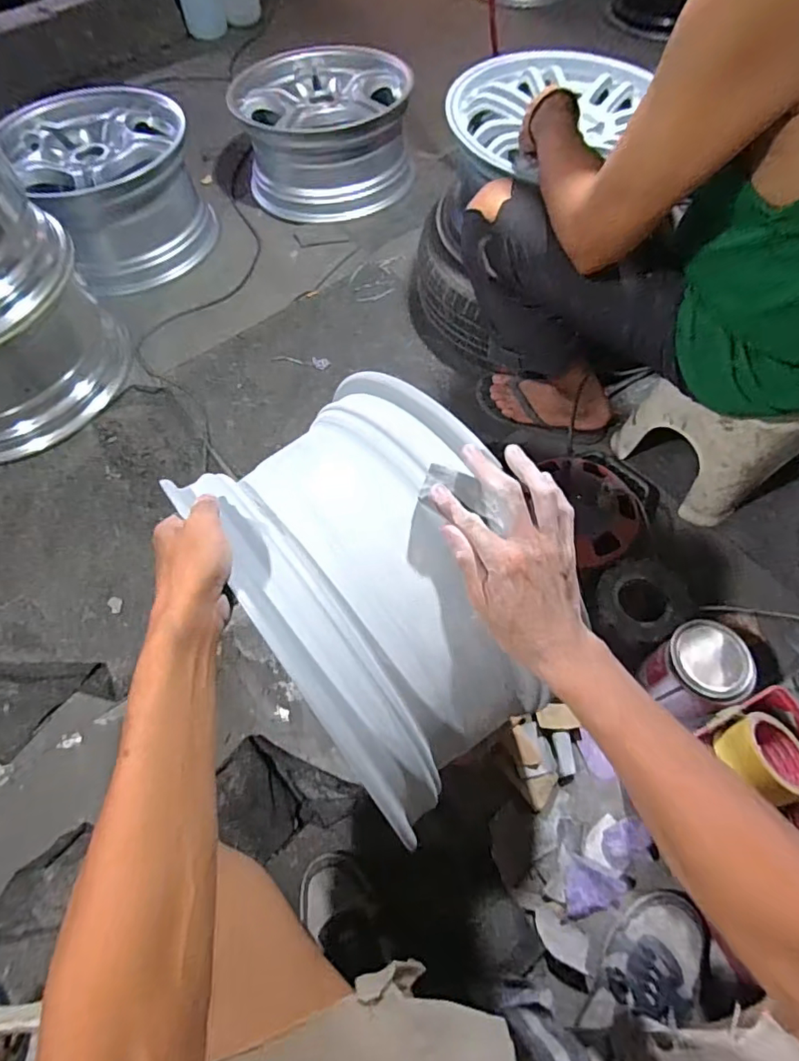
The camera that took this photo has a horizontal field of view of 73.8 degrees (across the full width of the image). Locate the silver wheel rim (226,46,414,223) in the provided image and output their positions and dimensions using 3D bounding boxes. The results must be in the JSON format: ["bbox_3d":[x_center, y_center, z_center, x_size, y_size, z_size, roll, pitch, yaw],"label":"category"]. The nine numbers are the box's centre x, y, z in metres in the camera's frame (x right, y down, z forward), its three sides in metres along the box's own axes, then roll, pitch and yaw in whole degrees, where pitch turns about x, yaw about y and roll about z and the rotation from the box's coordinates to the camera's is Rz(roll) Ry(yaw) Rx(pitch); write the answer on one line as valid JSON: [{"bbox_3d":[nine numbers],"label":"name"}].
[{"bbox_3d":[-0.184,-1.016,1.349,0.419,0.190,0.381,1,62,4],"label":"silver wheel rim"}]

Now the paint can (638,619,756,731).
[{"bbox_3d":[0.393,0.191,0.717,0.103,0.130,0.101,-1,61,2],"label":"paint can"}]

